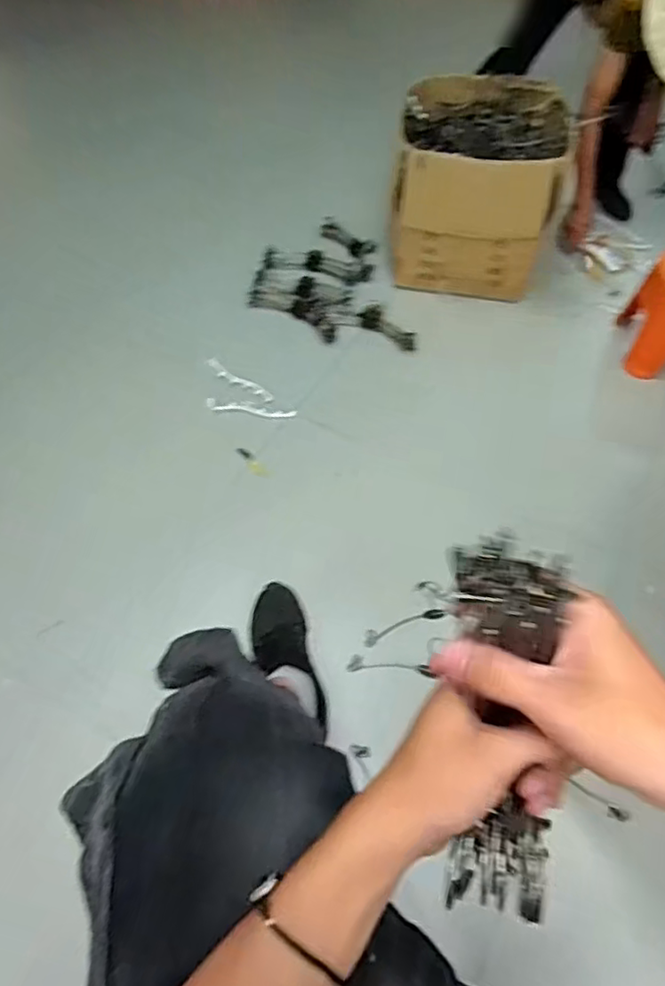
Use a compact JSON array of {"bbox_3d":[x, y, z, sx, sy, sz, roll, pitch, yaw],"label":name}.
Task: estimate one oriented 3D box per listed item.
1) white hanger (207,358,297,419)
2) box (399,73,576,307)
[{"bbox_3d":[-0.231,-0.230,1.489,0.260,0.024,0.142,34,59,12],"label":"white hanger"},{"bbox_3d":[0.384,-0.855,1.711,0.427,0.347,0.541,7,54,3],"label":"box"}]

